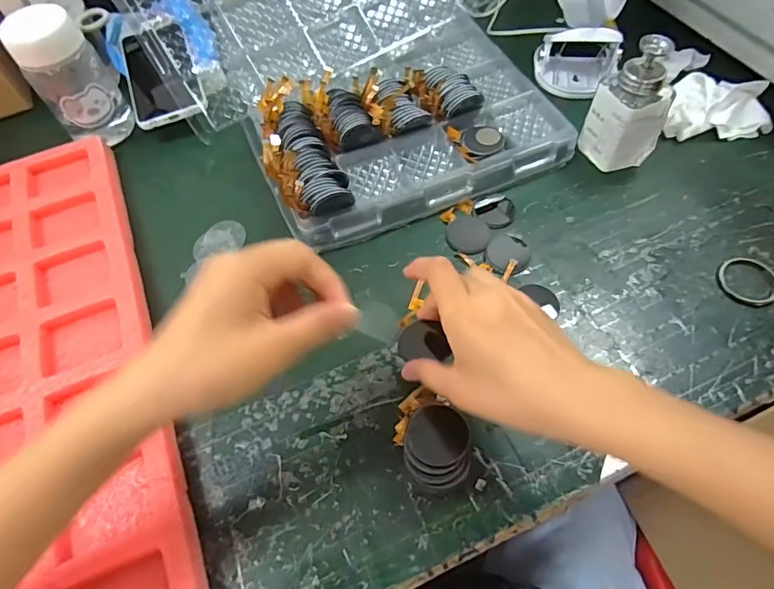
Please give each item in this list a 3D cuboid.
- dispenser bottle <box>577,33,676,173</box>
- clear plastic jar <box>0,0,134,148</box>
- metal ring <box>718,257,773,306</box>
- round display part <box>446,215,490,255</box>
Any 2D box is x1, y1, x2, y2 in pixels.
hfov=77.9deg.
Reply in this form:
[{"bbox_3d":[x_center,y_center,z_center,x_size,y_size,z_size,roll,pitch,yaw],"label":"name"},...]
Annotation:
[{"bbox_3d":[0.231,-0.176,0.455,0.050,0.114,0.063,-30,62,-14],"label":"dispenser bottle"},{"bbox_3d":[-0.334,-0.230,0.511,0.071,0.135,0.079,-32,63,-15],"label":"clear plastic jar"},{"bbox_3d":[0.314,-0.012,0.415,0.047,0.006,0.047,15,61,12],"label":"metal ring"},{"bbox_3d":[0.078,-0.058,0.458,0.040,0.004,0.043,-2,59,3],"label":"round display part"}]

